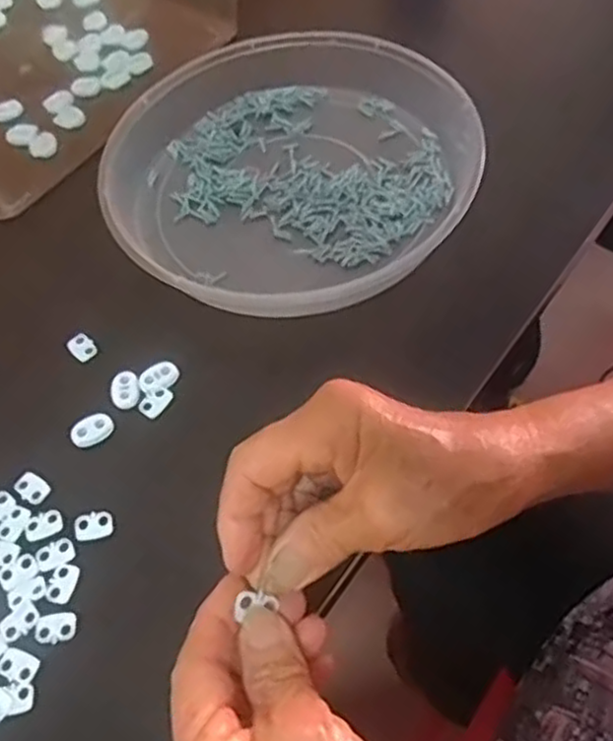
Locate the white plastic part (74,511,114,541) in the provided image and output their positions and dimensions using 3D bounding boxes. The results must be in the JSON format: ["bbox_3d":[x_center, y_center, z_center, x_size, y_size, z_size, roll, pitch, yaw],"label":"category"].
[{"bbox_3d":[-0.107,0.078,0.366,0.019,0.004,0.014,-13,59,-6],"label":"white plastic part"}]

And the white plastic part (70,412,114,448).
[{"bbox_3d":[-0.116,0.033,0.394,0.022,0.008,0.014,-29,62,-15],"label":"white plastic part"}]

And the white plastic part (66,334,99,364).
[{"bbox_3d":[-0.132,-0.014,0.427,0.013,0.004,0.019,-39,64,-20],"label":"white plastic part"}]

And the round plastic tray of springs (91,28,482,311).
[{"bbox_3d":[-0.011,-0.132,0.471,0.224,0.051,0.215,-3,58,4],"label":"round plastic tray of springs"}]

